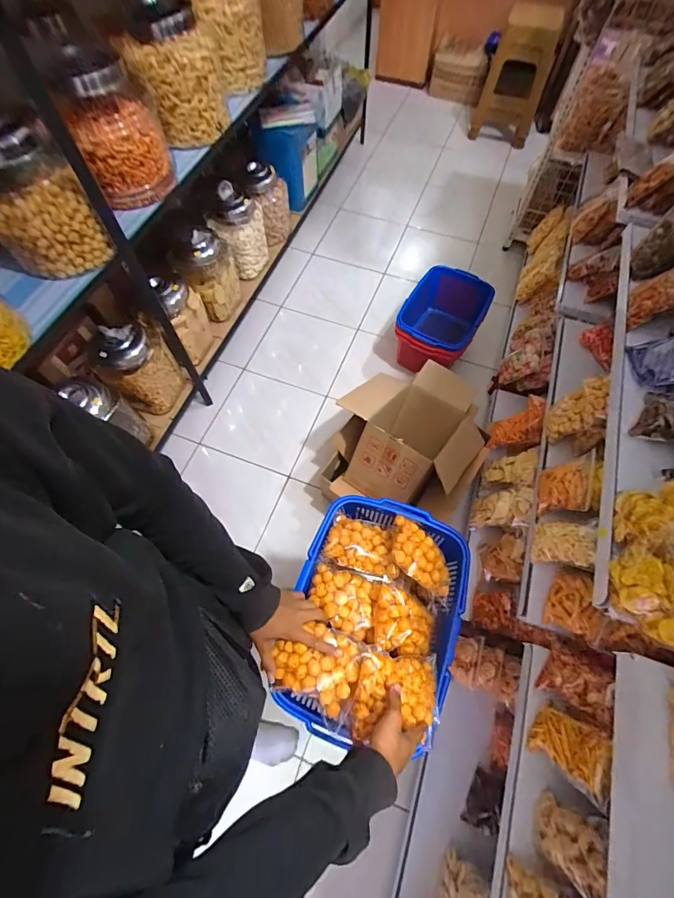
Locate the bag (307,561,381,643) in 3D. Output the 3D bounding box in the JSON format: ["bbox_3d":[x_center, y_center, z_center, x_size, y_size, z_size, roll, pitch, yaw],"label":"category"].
[{"bbox_3d":[0.009,0.276,0.708,0.124,0.040,0.104,16,66,7],"label":"bag"}]

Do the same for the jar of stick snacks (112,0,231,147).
[{"bbox_3d":[-0.431,-1.011,1.059,0.215,0.268,0.162,-24,68,-11],"label":"jar of stick snacks"}]

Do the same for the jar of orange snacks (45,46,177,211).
[{"bbox_3d":[-0.538,-0.797,0.953,0.196,0.278,0.152,-15,66,-7],"label":"jar of orange snacks"}]

